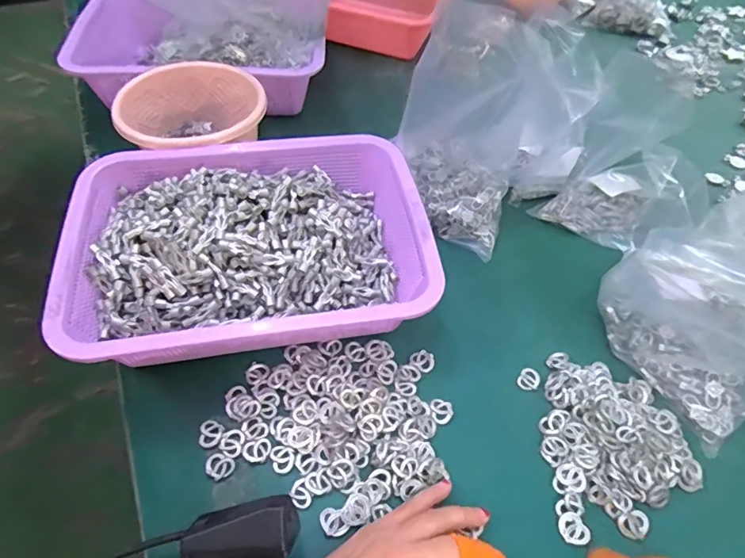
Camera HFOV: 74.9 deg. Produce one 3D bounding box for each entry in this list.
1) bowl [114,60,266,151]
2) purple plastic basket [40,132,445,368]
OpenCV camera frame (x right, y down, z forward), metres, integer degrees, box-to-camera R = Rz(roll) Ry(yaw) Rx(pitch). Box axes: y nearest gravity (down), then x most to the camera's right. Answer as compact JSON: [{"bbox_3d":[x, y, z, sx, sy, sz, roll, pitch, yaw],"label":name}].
[{"bbox_3d":[-0.186,-0.162,0.519,0.138,0.072,0.122,-30,61,-23],"label":"bowl"},{"bbox_3d":[-0.104,-0.027,0.442,0.301,0.101,0.215,-9,55,-9],"label":"purple plastic basket"}]

